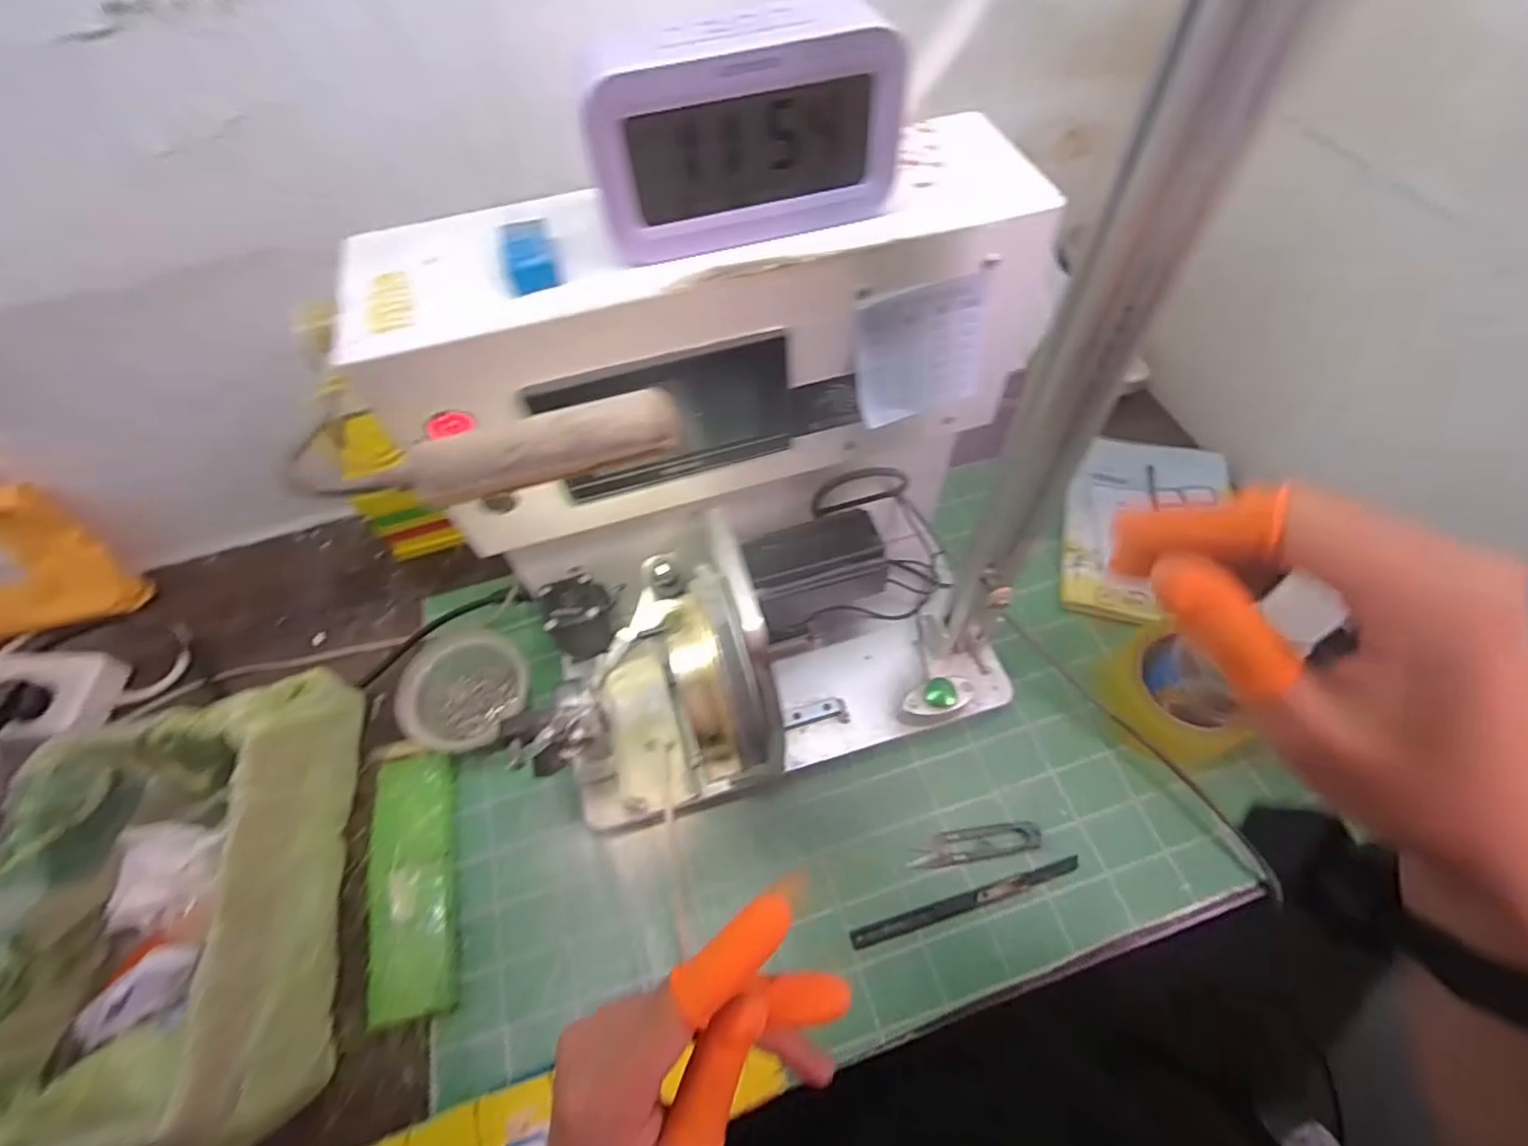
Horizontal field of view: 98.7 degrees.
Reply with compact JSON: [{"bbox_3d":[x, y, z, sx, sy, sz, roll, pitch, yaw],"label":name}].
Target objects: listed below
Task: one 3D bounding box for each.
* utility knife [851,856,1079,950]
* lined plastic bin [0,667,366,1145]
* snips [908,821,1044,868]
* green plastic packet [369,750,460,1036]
[{"bbox_3d":[0.144,0.233,0.466,0.170,0.007,0.011,-15,59,-7],"label":"utility knife"},{"bbox_3d":[-0.395,0.226,0.440,0.177,0.096,0.301,-12,59,-5],"label":"lined plastic bin"},{"bbox_3d":[0.156,0.201,0.487,0.095,0.015,0.022,-8,58,-3],"label":"snips"},{"bbox_3d":[-0.262,0.224,0.486,0.062,0.013,0.181,-15,59,-6],"label":"green plastic packet"}]

